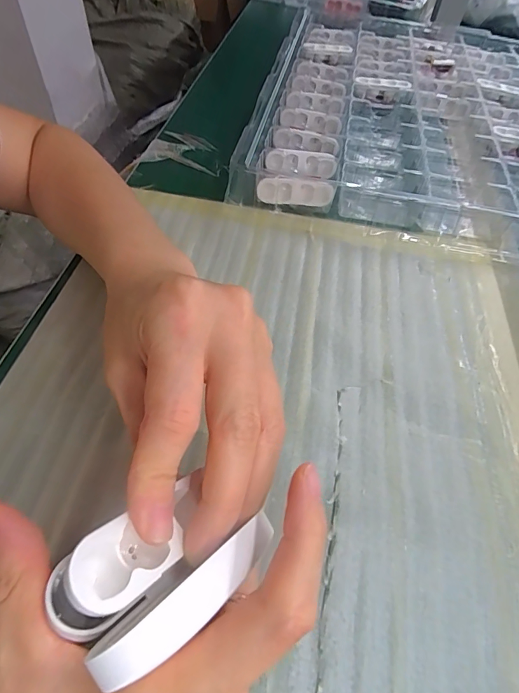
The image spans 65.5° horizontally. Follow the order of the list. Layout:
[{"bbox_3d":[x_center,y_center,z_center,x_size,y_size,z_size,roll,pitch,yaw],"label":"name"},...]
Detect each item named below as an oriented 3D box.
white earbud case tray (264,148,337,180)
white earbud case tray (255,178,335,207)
[{"bbox_3d":[0.038,-0.165,0.365,0.061,0.017,0.015,11,53,4],"label":"white earbud case tray"},{"bbox_3d":[0.030,-0.131,0.340,0.062,0.022,0.009,8,53,2],"label":"white earbud case tray"}]

